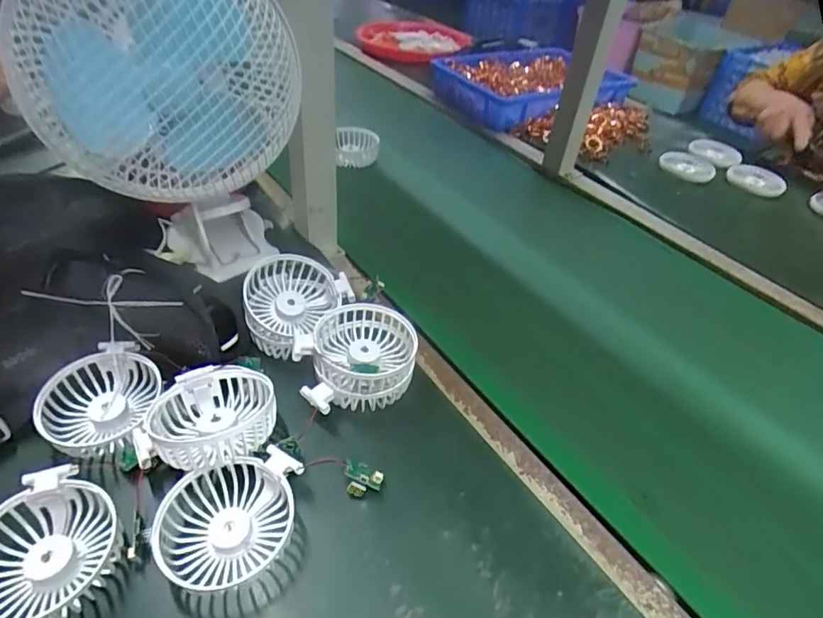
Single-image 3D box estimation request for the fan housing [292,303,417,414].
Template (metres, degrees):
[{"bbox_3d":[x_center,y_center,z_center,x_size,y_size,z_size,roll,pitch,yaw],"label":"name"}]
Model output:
[{"bbox_3d":[-0.049,0.045,0.444,0.101,0.057,0.085,-11,45,-17],"label":"fan housing"}]

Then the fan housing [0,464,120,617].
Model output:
[{"bbox_3d":[-0.241,0.161,0.334,0.083,0.045,0.097,5,43,0],"label":"fan housing"}]

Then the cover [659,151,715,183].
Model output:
[{"bbox_3d":[0.468,-0.244,0.852,0.076,0.018,0.077,-12,45,-18],"label":"cover"}]

